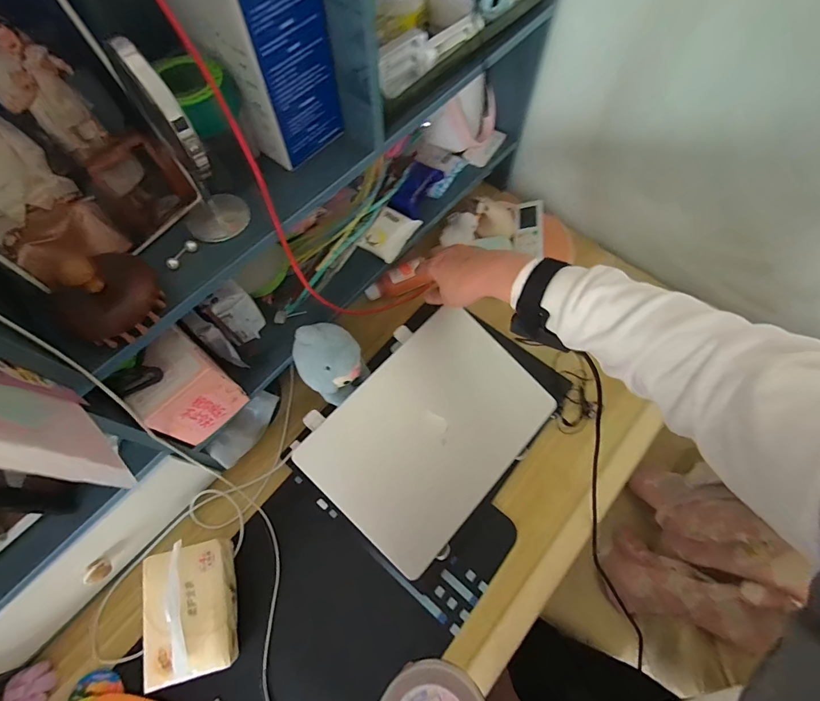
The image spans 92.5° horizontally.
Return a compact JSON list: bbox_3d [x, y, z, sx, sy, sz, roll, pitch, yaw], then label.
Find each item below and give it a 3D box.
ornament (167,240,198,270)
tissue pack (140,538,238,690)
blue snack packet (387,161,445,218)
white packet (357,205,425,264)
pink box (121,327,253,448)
[{"bbox_3d":[-0.199,-0.084,0.344,0.007,0.008,0.031,31,69,13],"label":"ornament"},{"bbox_3d":[-0.254,0.304,0.461,0.087,0.091,0.134,-13,66,-6],"label":"tissue pack"},{"bbox_3d":[0.011,-0.254,0.601,0.045,0.029,0.091,25,68,11],"label":"blue snack packet"},{"bbox_3d":[-0.029,-0.177,0.588,0.060,0.018,0.083,30,69,13],"label":"white packet"},{"bbox_3d":[-0.252,0.045,0.441,0.067,0.117,0.088,39,71,16],"label":"pink box"}]

